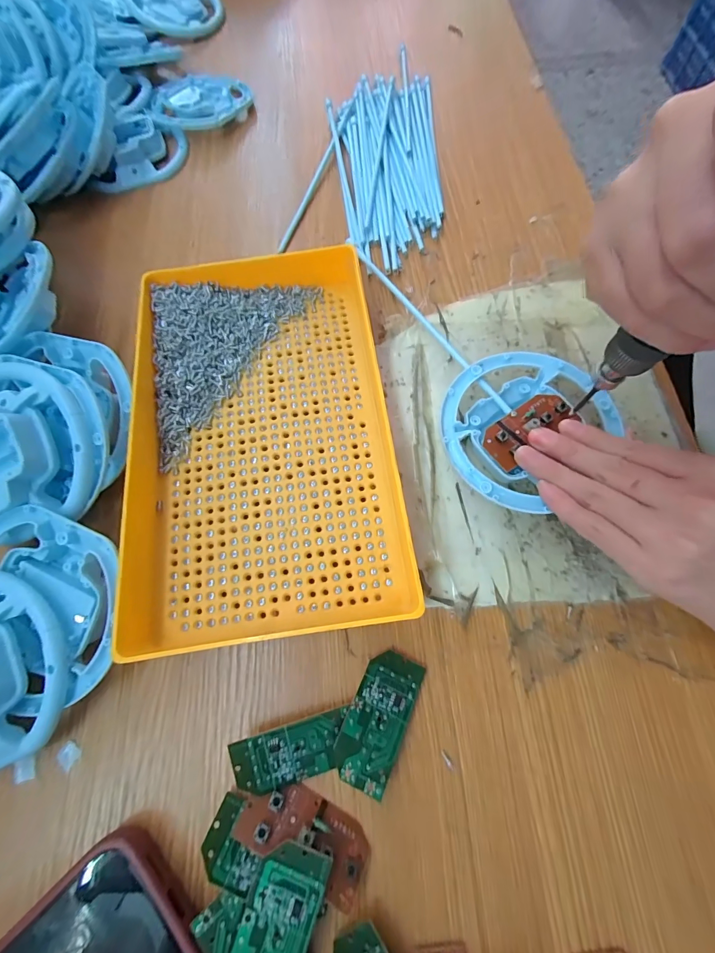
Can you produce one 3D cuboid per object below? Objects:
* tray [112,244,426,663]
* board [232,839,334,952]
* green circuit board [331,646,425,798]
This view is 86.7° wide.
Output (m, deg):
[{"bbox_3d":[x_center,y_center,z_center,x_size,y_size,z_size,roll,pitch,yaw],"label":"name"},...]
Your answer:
[{"bbox_3d":[-0.059,-0.031,0.232,0.159,0.033,0.240,-7,70,-1],"label":"tray"},{"bbox_3d":[-0.034,0.190,0.157,0.029,0.004,0.061,16,74,7],"label":"board"},{"bbox_3d":[0.010,0.120,0.190,0.028,0.011,0.059,25,72,10],"label":"green circuit board"}]

